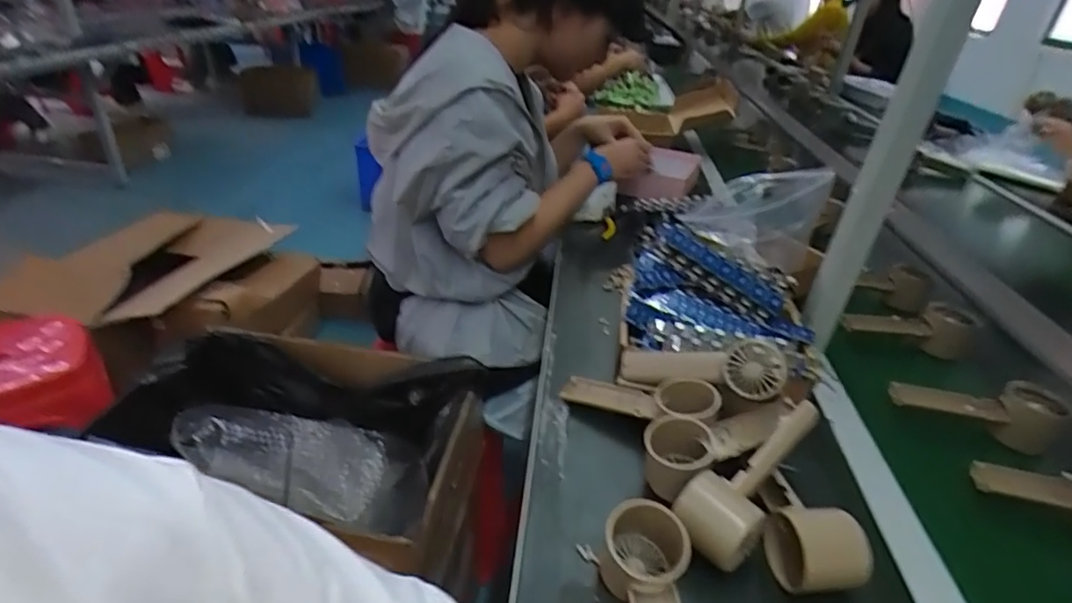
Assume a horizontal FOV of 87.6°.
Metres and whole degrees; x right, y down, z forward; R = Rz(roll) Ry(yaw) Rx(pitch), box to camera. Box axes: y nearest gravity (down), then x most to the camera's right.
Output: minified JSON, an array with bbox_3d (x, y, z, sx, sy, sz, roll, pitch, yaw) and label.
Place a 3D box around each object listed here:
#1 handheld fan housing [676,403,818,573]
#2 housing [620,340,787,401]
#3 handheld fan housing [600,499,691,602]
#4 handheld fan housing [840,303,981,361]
[{"bbox_3d":[0.180,0.144,0.461,0.158,0.045,0.056,-36,47,-24],"label":"handheld fan housing"},{"bbox_3d":[0.169,0.072,0.563,0.155,0.051,0.051,-2,65,34],"label":"housing"},{"bbox_3d":[0.081,0.211,0.374,0.061,0.060,0.164,3,31,-1],"label":"handheld fan housing"},{"bbox_3d":[0.482,0.031,0.726,0.152,0.046,0.064,9,31,9],"label":"handheld fan housing"}]

